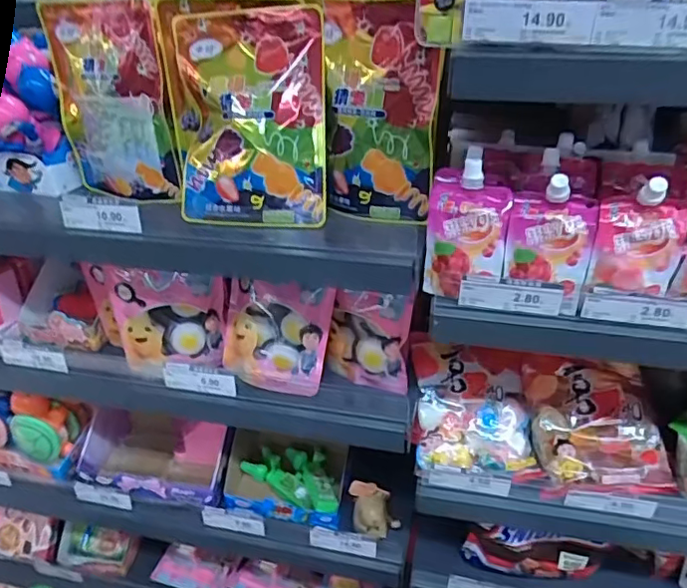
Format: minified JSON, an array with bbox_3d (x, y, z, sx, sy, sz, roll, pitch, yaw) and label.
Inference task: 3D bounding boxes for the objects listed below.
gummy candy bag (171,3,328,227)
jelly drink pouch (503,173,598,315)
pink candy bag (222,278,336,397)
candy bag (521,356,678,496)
[{"bbox_3d":[-0.110,-0.200,0.653,0.181,0.235,0.053,3,9,7],"label":"gummy candy bag"},{"bbox_3d":[0.202,-0.055,0.560,0.077,0.125,0.034,6,31,13],"label":"jelly drink pouch"},{"bbox_3d":[-0.093,0.052,0.745,0.145,0.140,0.028,10,6,16],"label":"pink candy bag"},{"bbox_3d":[0.327,0.166,0.748,0.155,0.028,0.181,-8,67,12],"label":"candy bag"}]

